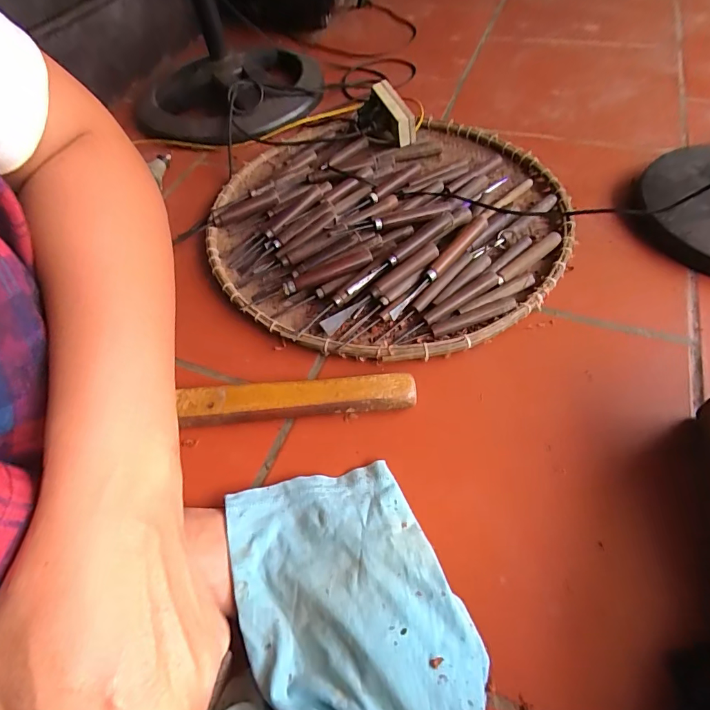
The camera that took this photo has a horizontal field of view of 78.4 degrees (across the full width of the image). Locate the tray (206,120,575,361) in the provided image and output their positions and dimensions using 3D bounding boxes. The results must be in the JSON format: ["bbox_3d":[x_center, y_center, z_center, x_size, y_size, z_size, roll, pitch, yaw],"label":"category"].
[{"bbox_3d":[0.039,-0.213,0.656,0.525,0.049,0.515,6,55,8],"label":"tray"}]

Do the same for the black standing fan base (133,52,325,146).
[{"bbox_3d":[-0.255,-0.551,0.893,0.363,0.046,0.320,-6,54,0],"label":"black standing fan base"}]

